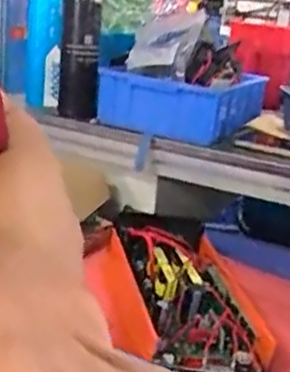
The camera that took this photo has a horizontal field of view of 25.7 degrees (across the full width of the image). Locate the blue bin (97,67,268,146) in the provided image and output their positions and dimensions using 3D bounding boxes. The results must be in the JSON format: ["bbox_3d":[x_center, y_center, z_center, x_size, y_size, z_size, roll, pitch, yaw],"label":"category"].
[{"bbox_3d":[0.064,-0.140,1.039,0.202,0.085,0.227,15,20,28],"label":"blue bin"}]

